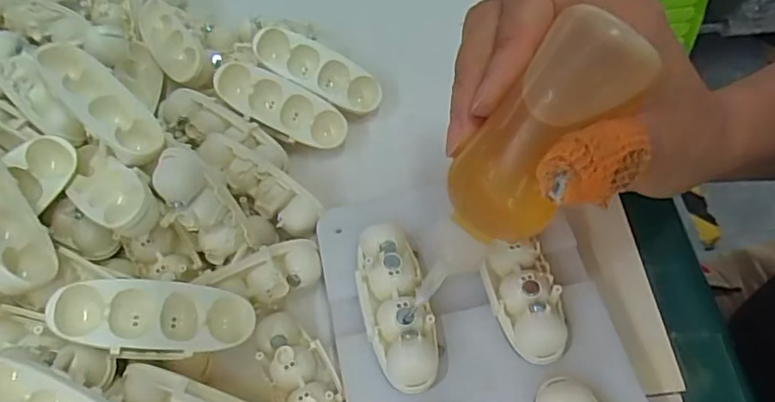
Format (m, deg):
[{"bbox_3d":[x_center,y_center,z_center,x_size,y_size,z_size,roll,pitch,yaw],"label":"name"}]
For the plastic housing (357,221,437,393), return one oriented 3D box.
[{"bbox_3d":[0.002,0.036,0.210,0.023,0.019,0.059,-12,58,-3],"label":"plastic housing"}]

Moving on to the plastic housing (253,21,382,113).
[{"bbox_3d":[-0.034,-0.062,0.282,0.063,0.018,0.027,30,63,-5],"label":"plastic housing"}]

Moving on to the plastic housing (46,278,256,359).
[{"bbox_3d":[-0.081,0.042,0.202,0.064,0.017,0.024,7,57,-21],"label":"plastic housing"}]

